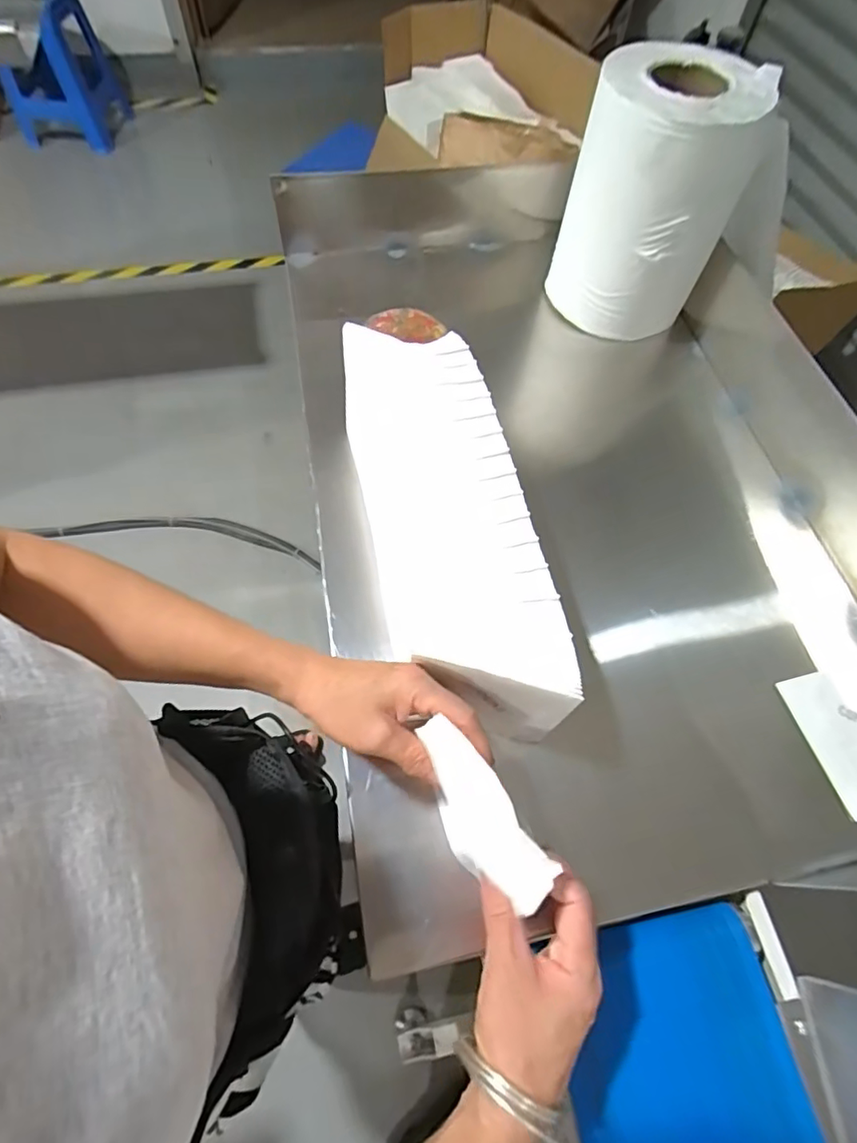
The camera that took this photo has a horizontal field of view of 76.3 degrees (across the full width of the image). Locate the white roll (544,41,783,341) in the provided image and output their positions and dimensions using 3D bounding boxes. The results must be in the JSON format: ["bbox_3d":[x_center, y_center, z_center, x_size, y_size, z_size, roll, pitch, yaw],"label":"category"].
[{"bbox_3d":[0.245,-0.416,0.624,0.171,0.231,0.152,12,62,3],"label":"white roll"}]

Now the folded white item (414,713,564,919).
[{"bbox_3d":[0.028,0.141,0.322,0.042,0.012,0.111,-27,66,-16],"label":"folded white item"}]

